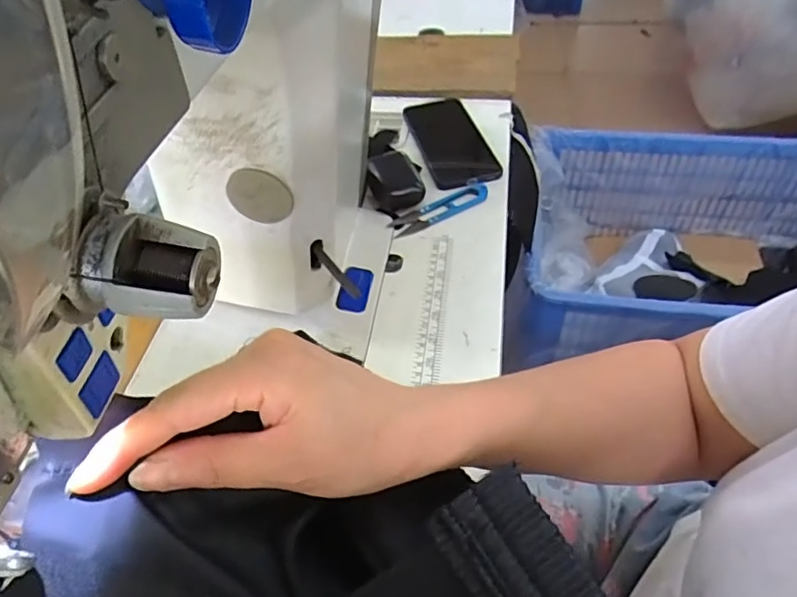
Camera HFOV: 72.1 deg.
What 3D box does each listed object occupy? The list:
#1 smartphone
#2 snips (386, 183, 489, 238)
[{"bbox_3d":[0.061,-0.203,0.679,0.078,0.015,0.201,-13,50,-7],"label":"smartphone"},{"bbox_3d":[0.047,-0.097,0.591,0.123,0.006,0.029,-27,53,-18],"label":"snips"}]

